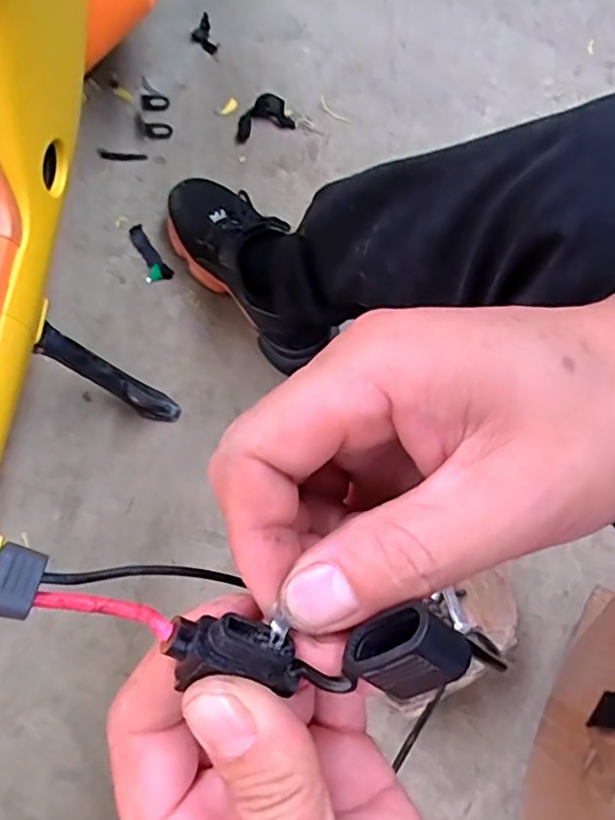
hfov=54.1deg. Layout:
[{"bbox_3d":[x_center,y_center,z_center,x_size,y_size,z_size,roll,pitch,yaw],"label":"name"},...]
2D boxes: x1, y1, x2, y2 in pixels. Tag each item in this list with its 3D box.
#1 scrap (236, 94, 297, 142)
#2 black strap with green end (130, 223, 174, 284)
[{"bbox_3d":[-0.060,-0.388,0.791,0.077,0.024,0.050,-14,73,-6],"label":"scrap"},{"bbox_3d":[-0.193,-0.191,0.731,0.030,0.006,0.083,-26,75,-10],"label":"black strap with green end"}]

